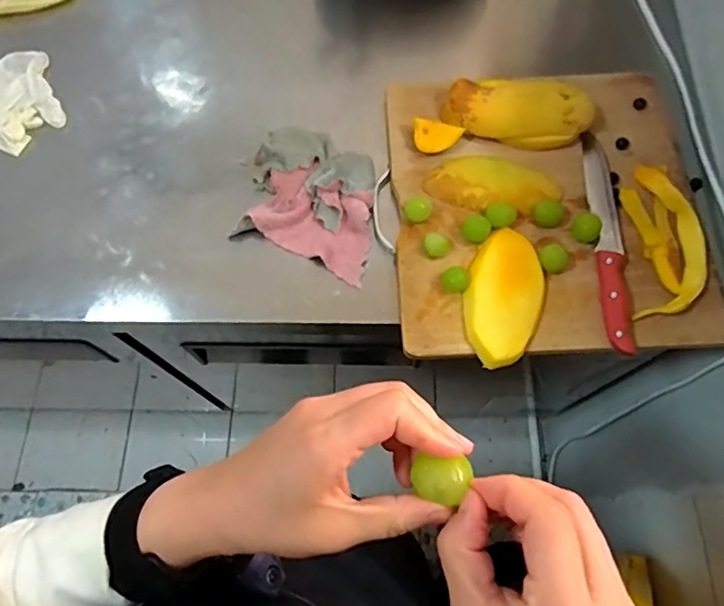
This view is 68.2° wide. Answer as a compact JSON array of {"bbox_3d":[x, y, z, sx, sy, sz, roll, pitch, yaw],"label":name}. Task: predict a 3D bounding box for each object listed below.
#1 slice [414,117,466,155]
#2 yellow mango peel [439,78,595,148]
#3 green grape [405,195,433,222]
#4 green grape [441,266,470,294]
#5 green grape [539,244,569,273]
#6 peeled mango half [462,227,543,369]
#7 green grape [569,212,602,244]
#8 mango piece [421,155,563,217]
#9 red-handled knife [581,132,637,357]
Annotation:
[{"bbox_3d":[0.090,-0.194,0.629,0.056,0.023,0.038,2,70,3],"label":"slice"},{"bbox_3d":[0.183,-0.229,0.631,0.168,0.047,0.085,17,72,8],"label":"yellow mango peel"},{"bbox_3d":[0.062,-0.103,0.599,0.028,0.020,0.026,-1,70,2],"label":"green grape"},{"bbox_3d":[0.099,-0.025,0.566,0.028,0.019,0.023,17,72,9],"label":"green grape"},{"bbox_3d":[0.201,-0.046,0.570,0.027,0.027,0.026,-20,70,-5],"label":"green grape"},{"bbox_3d":[0.147,-0.006,0.558,0.074,0.023,0.145,6,71,5],"label":"peeled mango half"},{"bbox_3d":[0.243,-0.081,0.579,0.030,0.024,0.024,32,75,13],"label":"green grape"},{"bbox_3d":[0.150,-0.136,0.612,0.143,0.021,0.074,19,72,9],"label":"mango piece"},{"bbox_3d":[0.269,-0.076,0.582,0.032,0.021,0.269,2,70,3],"label":"red-handled knife"}]

